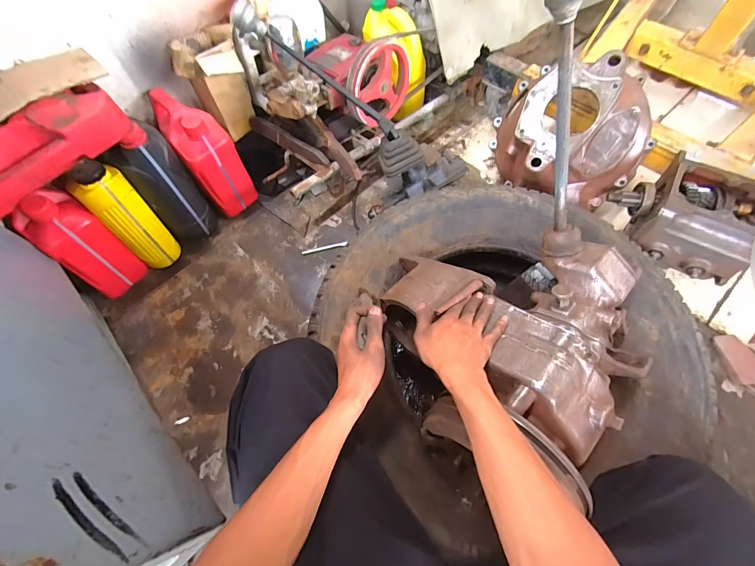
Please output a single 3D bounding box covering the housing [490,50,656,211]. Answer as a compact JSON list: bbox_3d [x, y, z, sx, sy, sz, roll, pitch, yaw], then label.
[{"bbox_3d":[0.484,-0.371,0.872,0.314,0.346,0.254,-4,34,-10],"label":"housing"}]

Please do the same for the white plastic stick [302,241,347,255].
[{"bbox_3d":[-0.139,-0.093,0.905,0.119,0.004,0.012,-14,65,-5],"label":"white plastic stick"}]

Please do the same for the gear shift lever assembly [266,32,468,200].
[{"bbox_3d":[-0.022,-0.380,0.785,0.500,0.103,0.113,36,67,-17],"label":"gear shift lever assembly"}]

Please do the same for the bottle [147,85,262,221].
[{"bbox_3d":[-0.424,-0.320,0.870,0.118,0.285,0.172,-33,68,-13],"label":"bottle"}]

